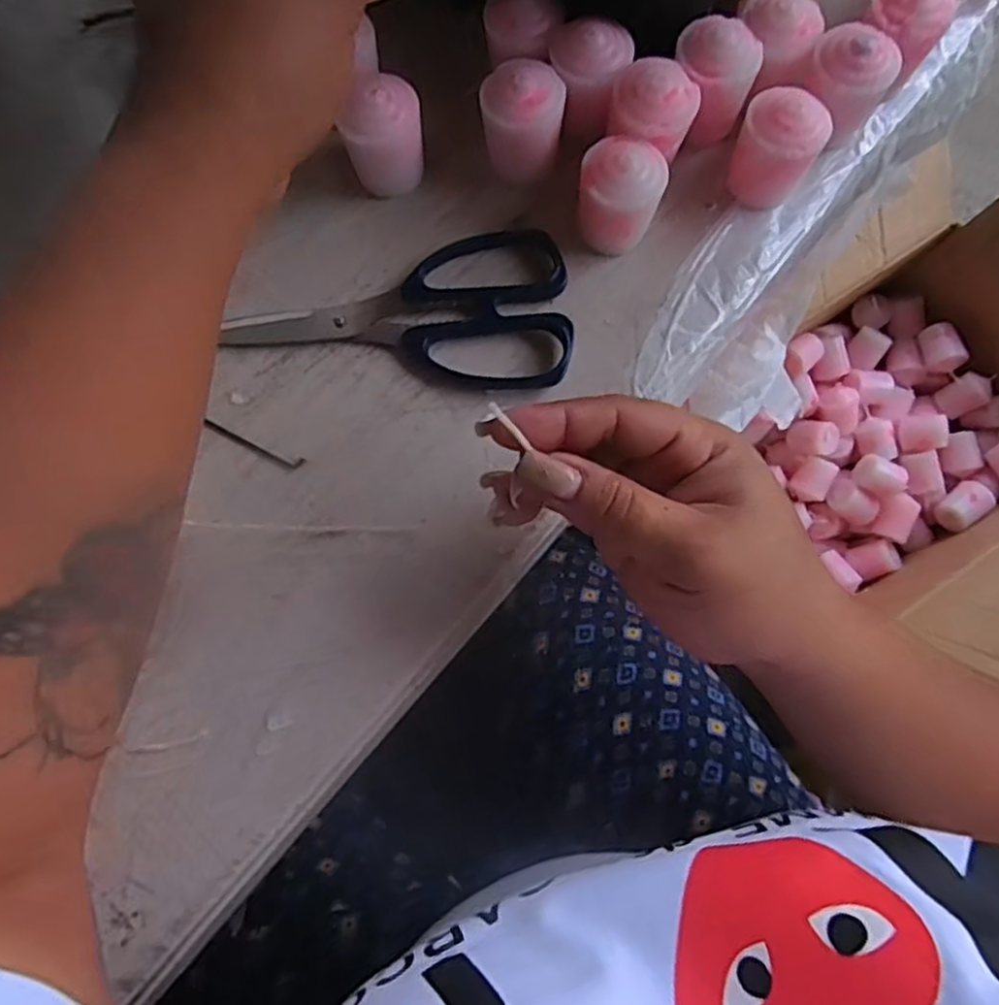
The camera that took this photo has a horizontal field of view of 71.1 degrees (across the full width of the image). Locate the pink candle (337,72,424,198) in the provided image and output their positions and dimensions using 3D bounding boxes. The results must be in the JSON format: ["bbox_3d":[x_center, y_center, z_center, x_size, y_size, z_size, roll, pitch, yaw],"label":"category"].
[{"bbox_3d":[-0.053,-0.168,0.321,0.034,0.041,0.032,-8,77,-2],"label":"pink candle"}]

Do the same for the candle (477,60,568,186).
[{"bbox_3d":[0.010,-0.176,0.327,0.036,0.046,0.032,1,76,0],"label":"candle"}]

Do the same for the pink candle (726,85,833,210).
[{"bbox_3d":[0.126,-0.160,0.325,0.036,0.044,0.035,0,76,0],"label":"pink candle"}]

